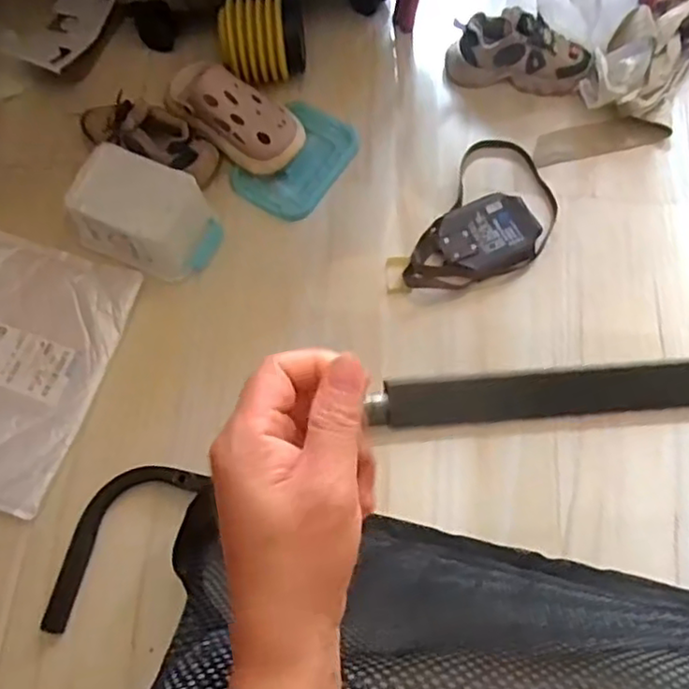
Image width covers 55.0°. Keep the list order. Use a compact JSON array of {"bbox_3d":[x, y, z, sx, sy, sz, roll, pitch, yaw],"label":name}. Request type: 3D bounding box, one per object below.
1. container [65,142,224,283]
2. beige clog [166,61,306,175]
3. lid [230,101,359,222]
[{"bbox_3d":[-0.260,-0.167,0.852,0.172,0.101,0.117,24,70,11],"label":"container"},{"bbox_3d":[-0.148,-0.321,0.917,0.206,0.085,0.100,42,76,15],"label":"beige clog"},{"bbox_3d":[-0.067,-0.264,0.938,0.124,0.015,0.183,32,72,14],"label":"lid"}]

